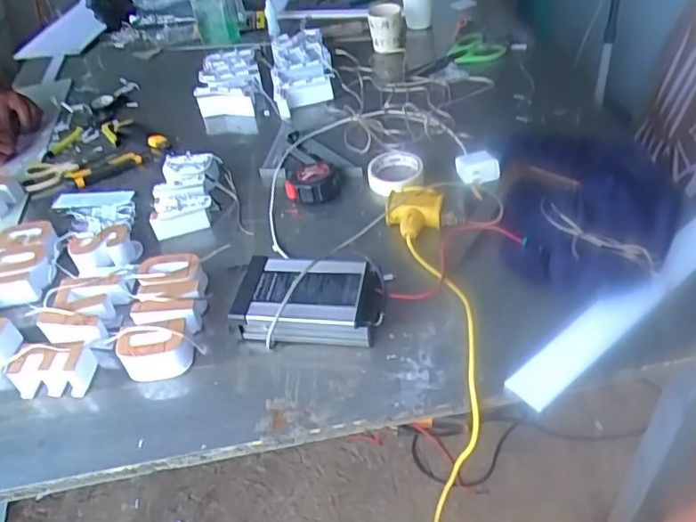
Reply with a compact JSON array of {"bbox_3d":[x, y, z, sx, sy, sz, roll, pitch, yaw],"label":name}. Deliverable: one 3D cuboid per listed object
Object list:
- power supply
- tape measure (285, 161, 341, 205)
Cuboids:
[{"bbox_3d":[-0.050,0.049,0.765,0.189,0.056,0.117,3,45,10],"label":"power supply"},{"bbox_3d":[-0.057,-0.132,0.984,0.085,0.034,0.080,-1,44,6],"label":"tape measure"}]

